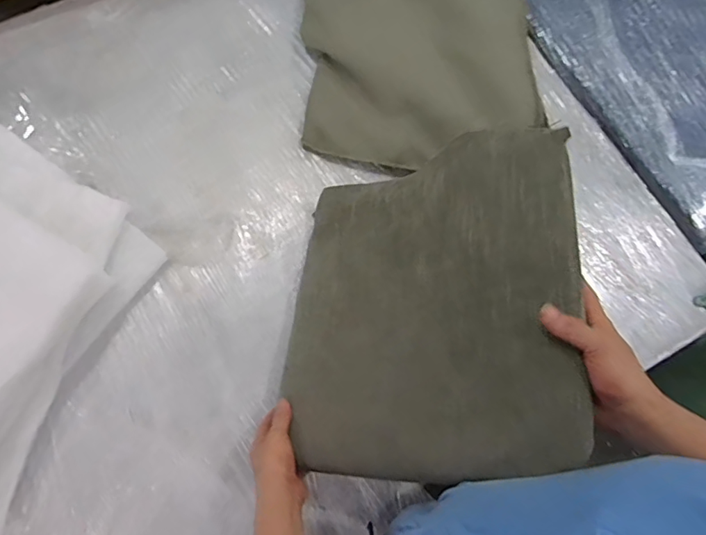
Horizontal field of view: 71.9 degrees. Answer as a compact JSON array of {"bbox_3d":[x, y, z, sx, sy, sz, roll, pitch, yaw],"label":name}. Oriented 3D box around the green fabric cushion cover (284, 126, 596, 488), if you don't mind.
[{"bbox_3d":[0.071,0.039,0.638,0.413,0.032,0.433,-14,57,38],"label":"green fabric cushion cover"}]

